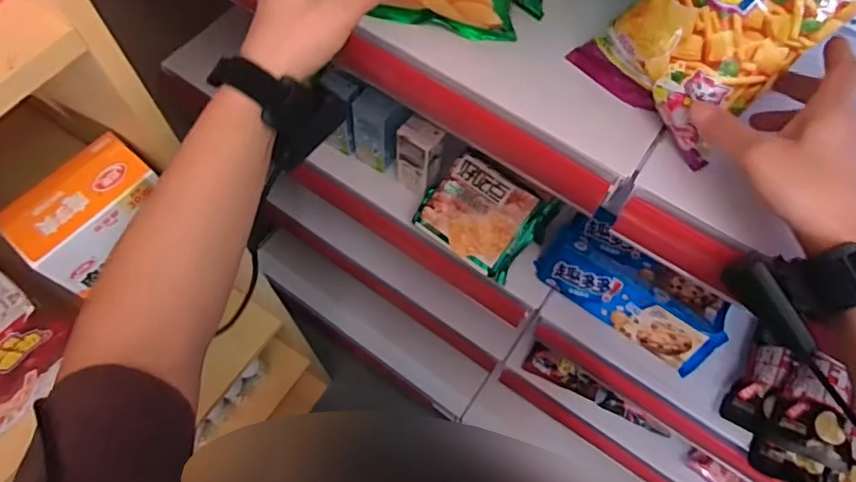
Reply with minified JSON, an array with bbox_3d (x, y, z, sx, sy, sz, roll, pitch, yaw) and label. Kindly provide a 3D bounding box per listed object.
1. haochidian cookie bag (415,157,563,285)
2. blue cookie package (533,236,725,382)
[{"bbox_3d":[0.076,-0.036,0.727,0.153,0.071,0.131,37,96,9],"label":"haochidian cookie bag"},{"bbox_3d":[0.242,0.078,0.678,0.224,0.066,0.046,33,71,14],"label":"blue cookie package"}]

